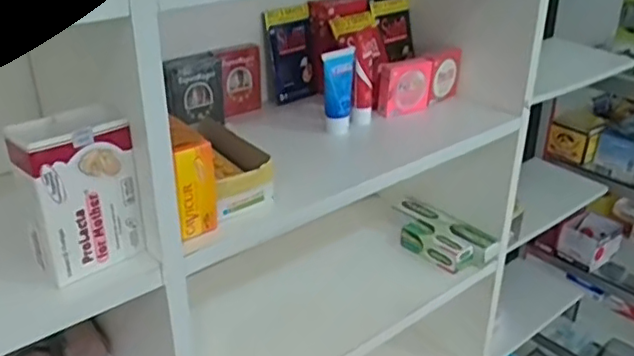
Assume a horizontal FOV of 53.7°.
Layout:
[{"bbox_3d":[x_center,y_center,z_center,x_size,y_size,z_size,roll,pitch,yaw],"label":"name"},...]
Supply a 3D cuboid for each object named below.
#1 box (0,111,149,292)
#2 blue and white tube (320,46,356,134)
[{"bbox_3d":[-0.185,0.011,0.484,0.081,0.116,0.047,-23,35,-38],"label":"box"},{"bbox_3d":[0.024,-0.102,0.725,0.034,0.093,0.029,1,27,2],"label":"blue and white tube"}]

